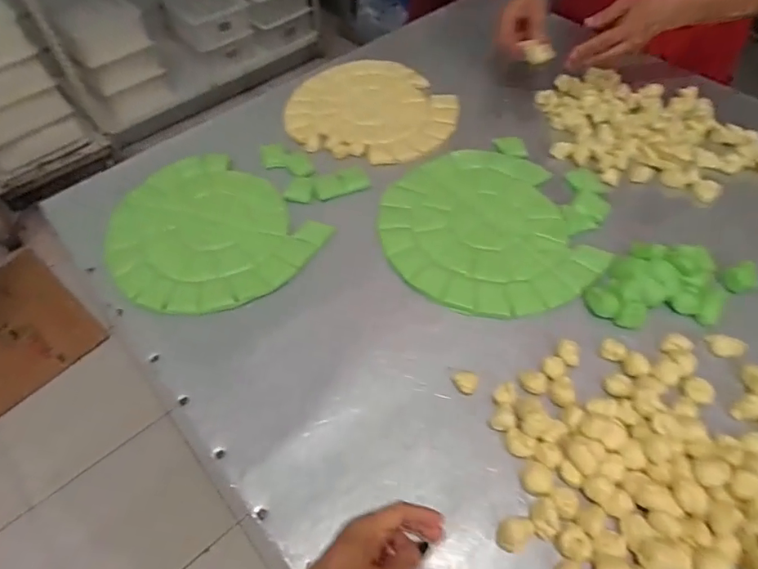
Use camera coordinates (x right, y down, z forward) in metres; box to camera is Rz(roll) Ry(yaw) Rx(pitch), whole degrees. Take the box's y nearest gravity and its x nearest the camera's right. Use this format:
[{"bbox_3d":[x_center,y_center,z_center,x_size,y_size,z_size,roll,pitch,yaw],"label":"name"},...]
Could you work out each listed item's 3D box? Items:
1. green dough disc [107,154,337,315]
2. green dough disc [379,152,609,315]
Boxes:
[{"bbox_3d":[-0.257,-0.073,0.722,0.308,0.018,0.262,38,63,25],"label":"green dough disc"},{"bbox_3d":[0.142,-0.084,0.706,0.266,0.013,0.298,-17,57,-9],"label":"green dough disc"}]

